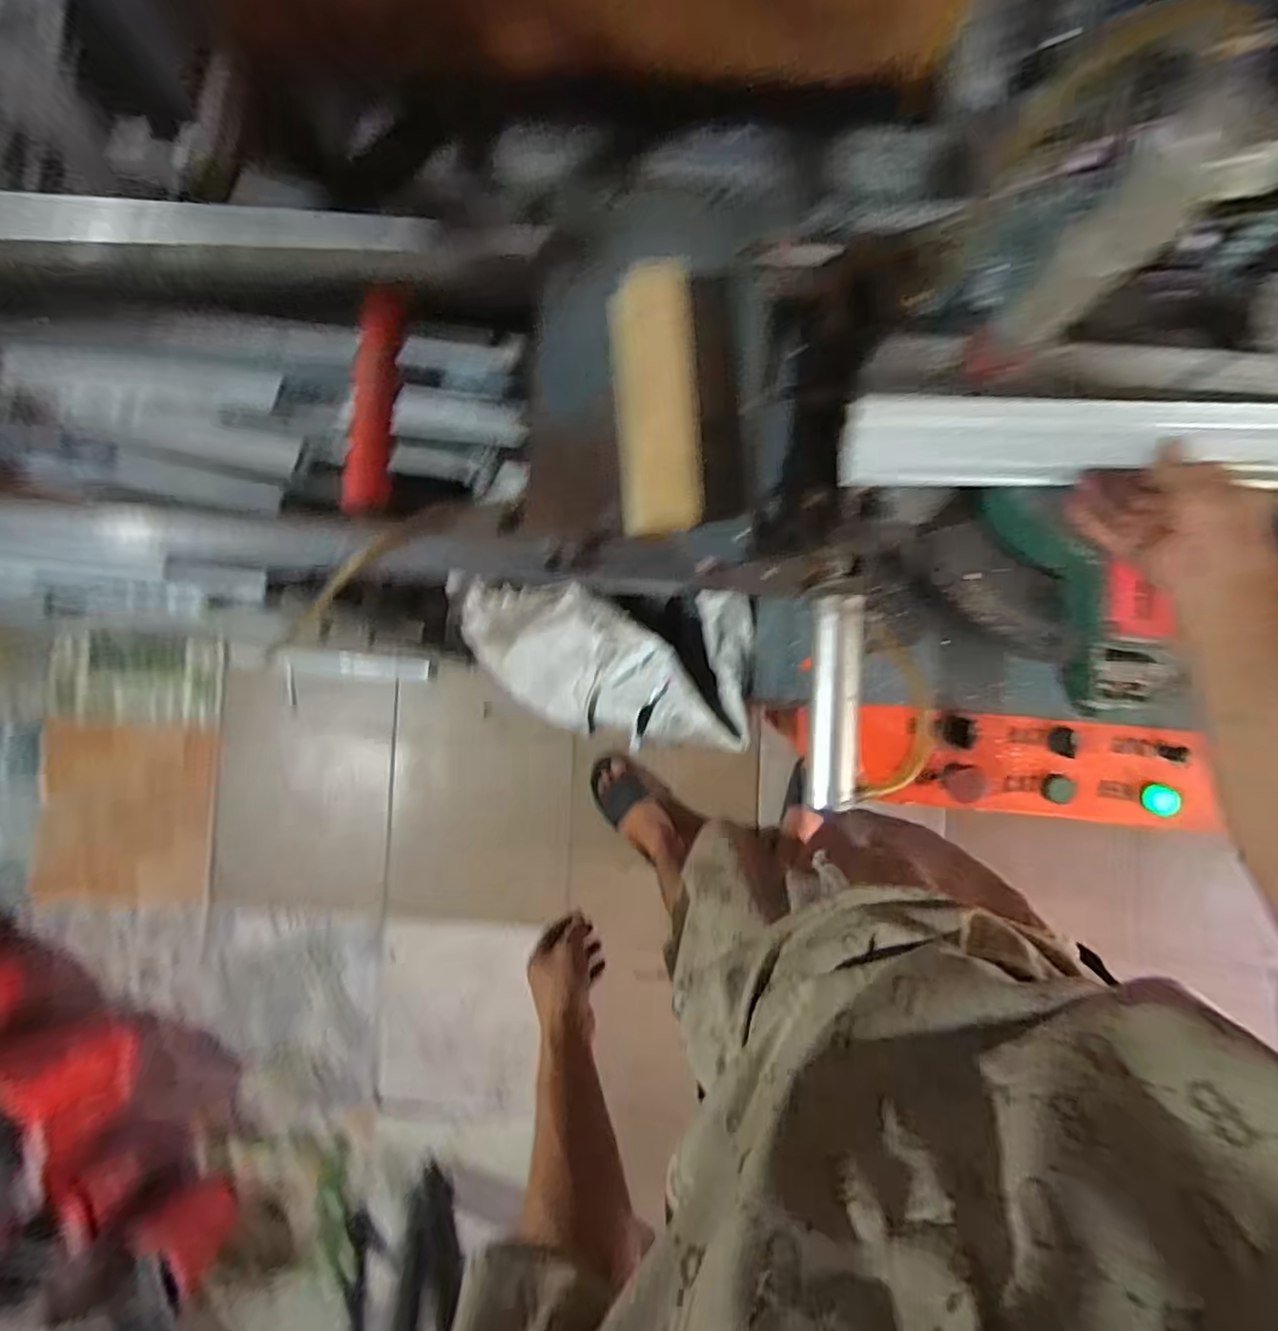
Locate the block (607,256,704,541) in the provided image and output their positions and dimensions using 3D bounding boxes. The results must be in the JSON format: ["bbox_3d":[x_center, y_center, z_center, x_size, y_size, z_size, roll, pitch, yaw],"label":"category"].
[{"bbox_3d":[0.013,-0.191,0.485,0.063,0.042,0.171,-4,87,2],"label":"block"}]

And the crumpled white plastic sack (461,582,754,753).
[{"bbox_3d":[-0.092,-0.010,0.950,0.532,0.271,0.229,8,87,31],"label":"crumpled white plastic sack"}]

